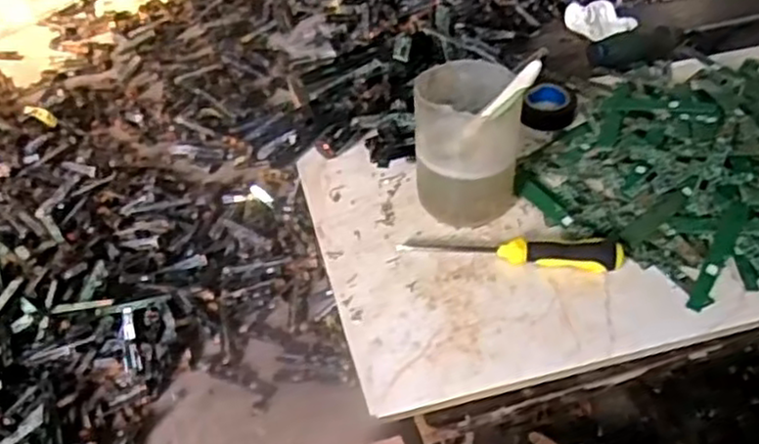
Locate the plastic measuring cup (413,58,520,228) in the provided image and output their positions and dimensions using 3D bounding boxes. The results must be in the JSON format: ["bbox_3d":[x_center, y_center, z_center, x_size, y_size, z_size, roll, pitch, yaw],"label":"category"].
[{"bbox_3d":[0.065,-0.057,0.550,0.080,0.103,0.075,0,47,0],"label":"plastic measuring cup"}]

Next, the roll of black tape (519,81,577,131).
[{"bbox_3d":[0.157,-0.106,0.675,0.047,0.023,0.049,-1,43,1],"label":"roll of black tape"}]

